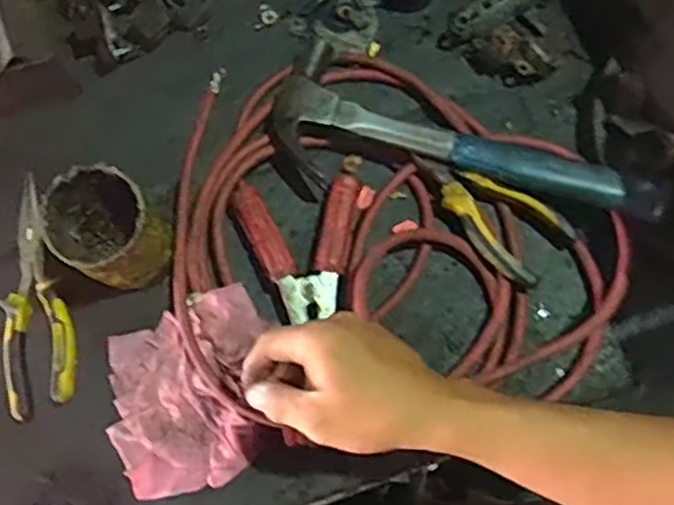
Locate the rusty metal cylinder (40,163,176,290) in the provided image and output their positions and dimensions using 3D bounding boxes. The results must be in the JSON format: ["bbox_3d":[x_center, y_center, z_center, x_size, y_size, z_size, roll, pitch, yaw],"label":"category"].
[{"bbox_3d":[-0.175,-0.016,0.564,0.076,0.113,0.078,-43,80,-10],"label":"rusty metal cylinder"}]

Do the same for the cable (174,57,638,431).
[{"bbox_3d":[0.048,-0.021,0.602,0.368,0.062,0.321,-7,76,-2],"label":"cable"}]

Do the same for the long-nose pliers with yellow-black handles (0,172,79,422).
[{"bbox_3d":[-0.256,0.035,0.602,0.057,0.031,0.200,-10,76,-3],"label":"long-nose pliers with yellow-black handles"}]

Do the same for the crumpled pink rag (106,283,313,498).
[{"bbox_3d":[-0.116,0.114,0.578,0.148,0.043,0.156,-9,76,-2],"label":"crumpled pink rag"}]

